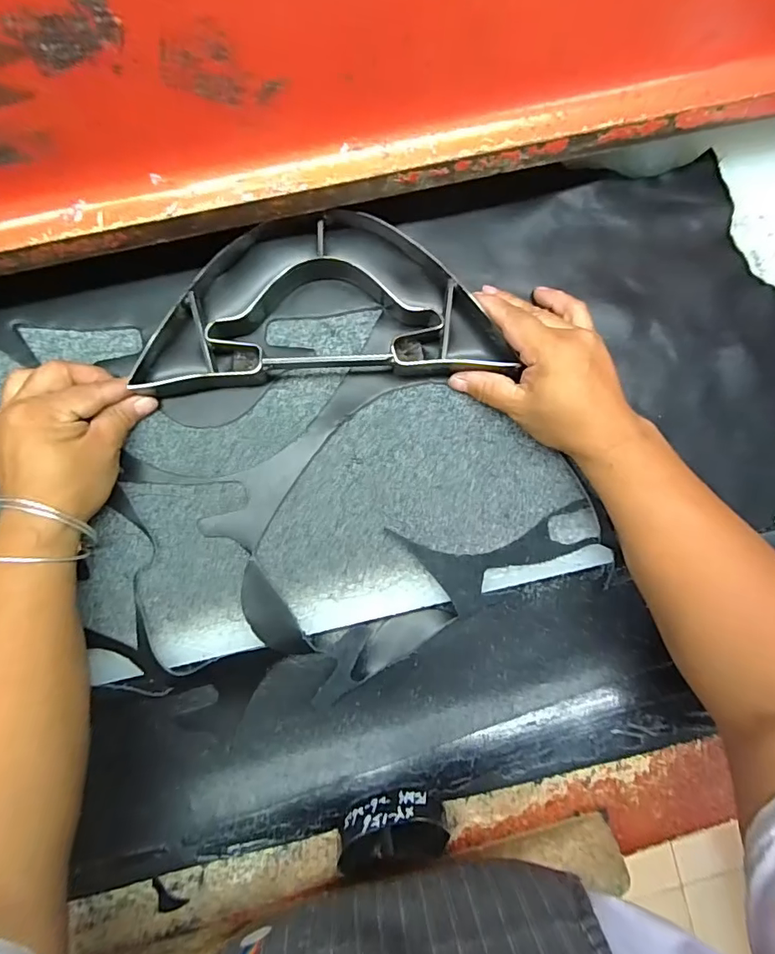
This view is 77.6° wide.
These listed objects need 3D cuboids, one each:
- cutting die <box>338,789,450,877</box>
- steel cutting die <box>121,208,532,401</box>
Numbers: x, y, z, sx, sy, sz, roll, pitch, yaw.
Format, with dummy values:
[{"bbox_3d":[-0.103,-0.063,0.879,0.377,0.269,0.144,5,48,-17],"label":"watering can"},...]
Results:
[{"bbox_3d":[0.003,0.252,0.344,0.074,0.030,0.039,-21,86,-5],"label":"cutting die"},{"bbox_3d":[-0.046,-0.131,0.356,0.268,0.039,0.127,-4,89,-4],"label":"steel cutting die"}]

